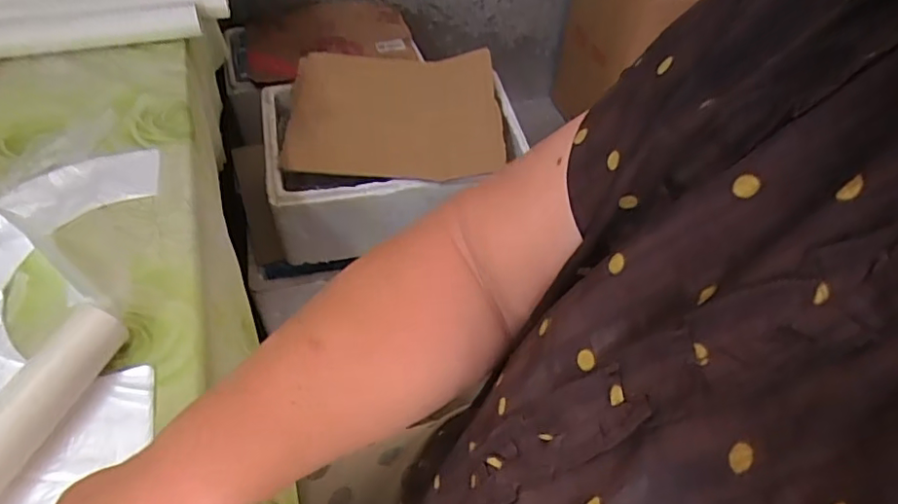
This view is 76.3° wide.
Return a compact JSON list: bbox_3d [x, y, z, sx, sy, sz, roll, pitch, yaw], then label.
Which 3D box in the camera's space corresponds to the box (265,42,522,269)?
[{"bbox_3d":[-0.106,-0.160,0.948,0.385,0.222,0.280,-6,48,-9],"label":"box"}]

